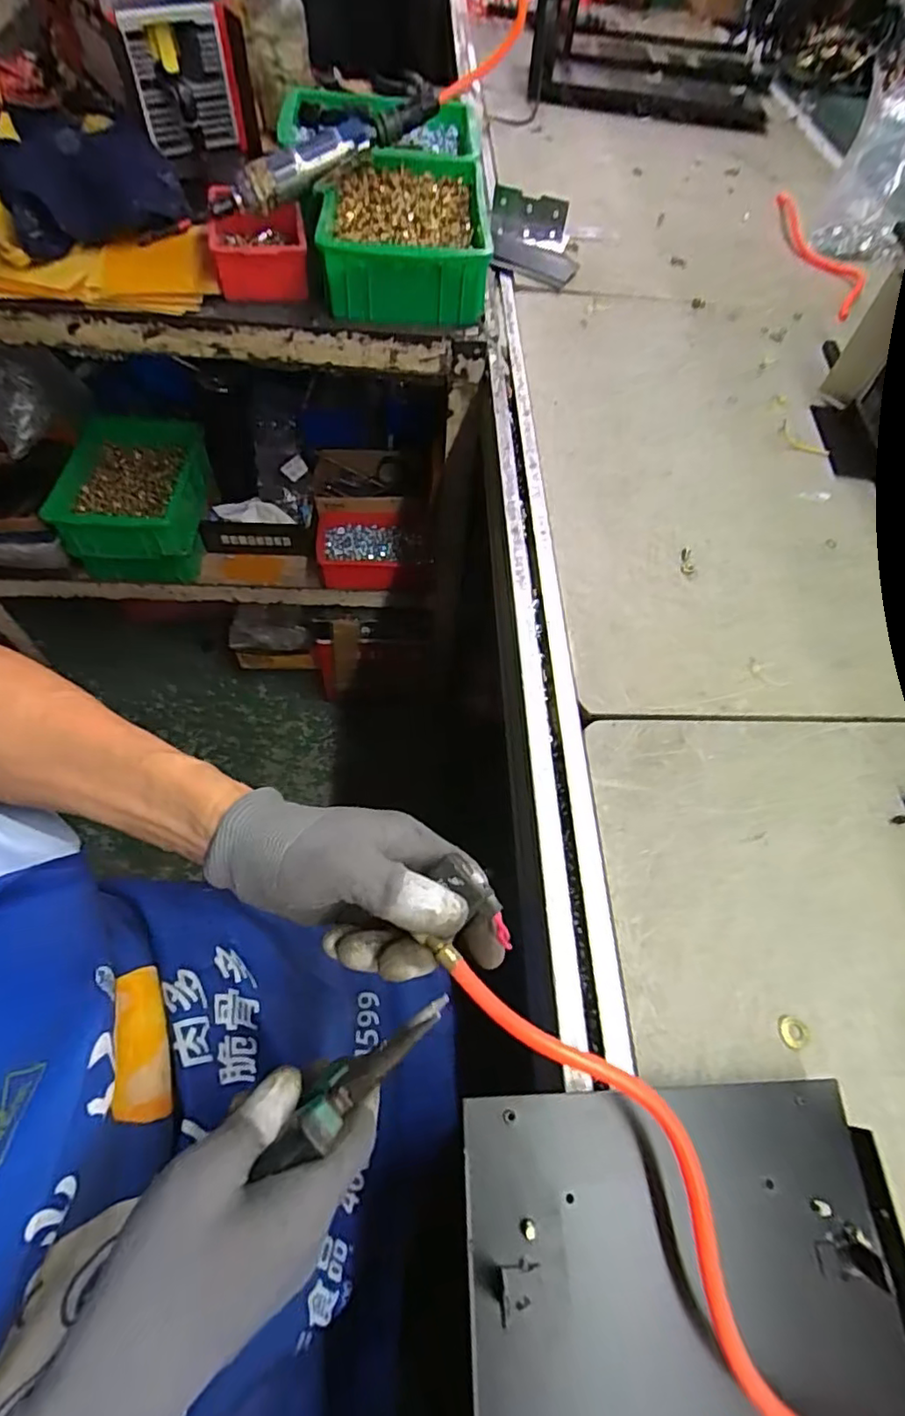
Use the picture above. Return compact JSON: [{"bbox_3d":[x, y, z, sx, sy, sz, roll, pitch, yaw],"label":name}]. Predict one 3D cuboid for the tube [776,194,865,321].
[{"bbox_3d":[0.533,-0.660,0.843,0.080,0.011,0.369,4,59,-2],"label":"tube"}]

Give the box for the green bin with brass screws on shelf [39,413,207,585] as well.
[{"bbox_3d":[-0.495,-0.329,0.922,0.203,0.116,0.250,-5,60,-8],"label":"green bin with brass screws on shelf"}]

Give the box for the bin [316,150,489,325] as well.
[{"bbox_3d":[-0.055,-0.530,0.667,0.176,0.081,0.237,-2,60,-6],"label":"bin"}]

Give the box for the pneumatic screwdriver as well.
[{"bbox_3d":[-0.131,-0.584,0.614,0.269,0.045,0.039,-29,64,-1],"label":"pneumatic screwdriver"}]

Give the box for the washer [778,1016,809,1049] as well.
[{"bbox_3d":[0.194,0.184,0.332,0.015,0.004,0.015,2,59,-3],"label":"washer"}]

